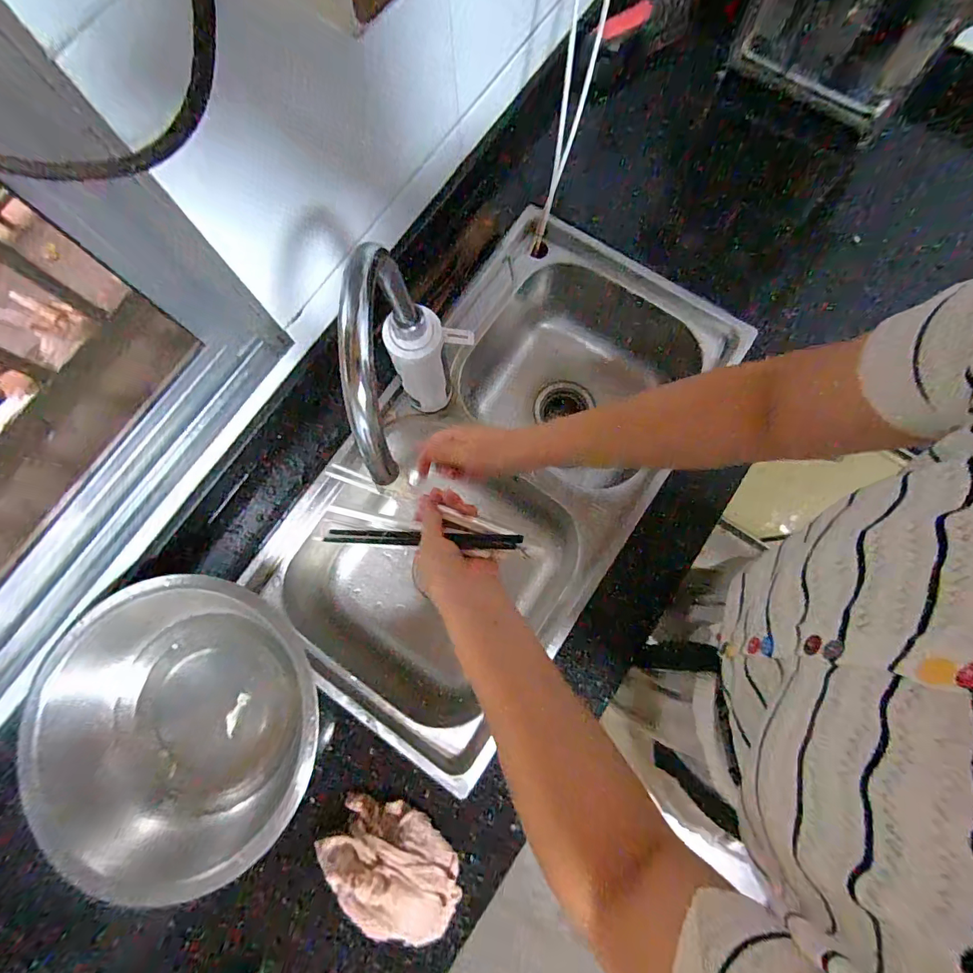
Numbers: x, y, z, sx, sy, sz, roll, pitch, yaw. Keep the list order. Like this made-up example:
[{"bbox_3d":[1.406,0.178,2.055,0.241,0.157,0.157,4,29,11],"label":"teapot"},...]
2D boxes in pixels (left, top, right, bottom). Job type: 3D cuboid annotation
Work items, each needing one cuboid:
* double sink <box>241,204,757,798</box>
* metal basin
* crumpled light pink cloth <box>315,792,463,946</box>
[{"bbox_3d":[0.009,-0.019,0.734,0.418,0.208,0.743,34,81,7],"label":"double sink"},{"bbox_3d":[-0.362,0.285,0.533,0.306,0.125,0.307,0,79,1],"label":"metal basin"},{"bbox_3d":[-0.101,0.436,0.518,0.115,0.039,0.179,-40,91,-19],"label":"crumpled light pink cloth"}]

